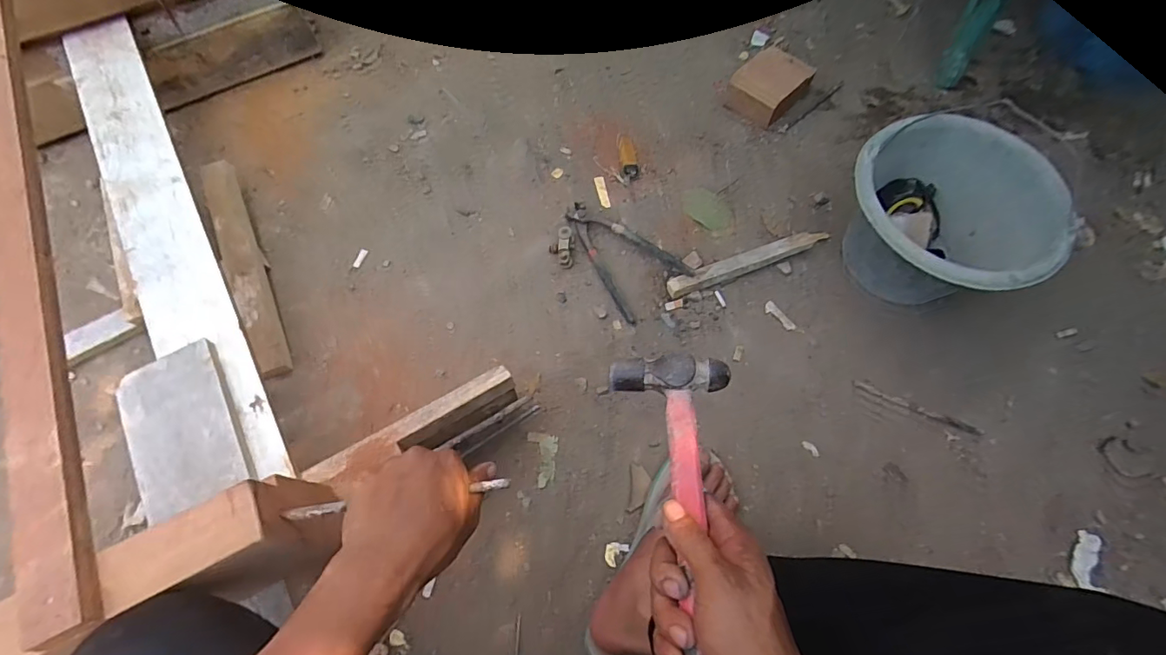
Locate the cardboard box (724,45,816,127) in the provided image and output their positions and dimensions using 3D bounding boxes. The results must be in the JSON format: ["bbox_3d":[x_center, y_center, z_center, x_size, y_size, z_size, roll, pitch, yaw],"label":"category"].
[{"bbox_3d":[0.329,-0.427,0.913,0.104,0.060,0.147,38,71,14],"label":"cardboard box"}]

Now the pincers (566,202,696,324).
[{"bbox_3d":[0.052,-0.117,0.790,0.129,0.026,0.202,-40,73,-17],"label":"pincers"}]

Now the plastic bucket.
[{"bbox_3d":[0.475,-0.137,0.715,0.246,0.200,0.247,1,66,-2],"label":"plastic bucket"}]

